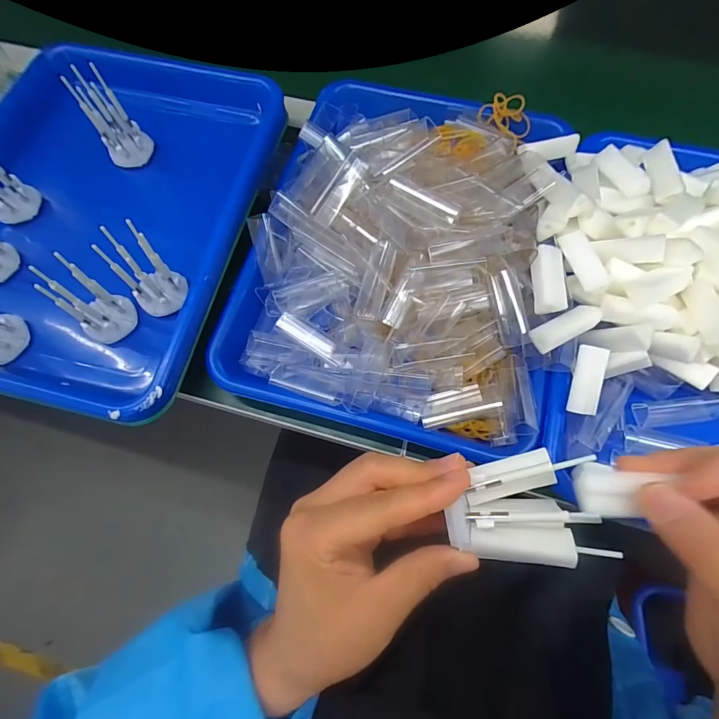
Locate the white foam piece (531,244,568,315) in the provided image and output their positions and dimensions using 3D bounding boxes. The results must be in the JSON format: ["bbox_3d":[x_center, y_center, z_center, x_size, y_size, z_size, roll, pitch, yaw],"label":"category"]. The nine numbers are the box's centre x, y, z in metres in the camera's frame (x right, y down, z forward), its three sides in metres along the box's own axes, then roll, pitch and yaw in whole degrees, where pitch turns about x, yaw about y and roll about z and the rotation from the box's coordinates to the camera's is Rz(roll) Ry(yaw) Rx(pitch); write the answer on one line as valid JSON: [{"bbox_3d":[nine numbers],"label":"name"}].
[{"bbox_3d":[0.129,-0.054,0.271,0.021,0.014,0.047,2,70,2],"label":"white foam piece"}]

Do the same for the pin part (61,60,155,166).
[{"bbox_3d":[-0.212,-0.205,0.338,0.037,0.075,0.021,-40,50,-13],"label":"pin part"}]

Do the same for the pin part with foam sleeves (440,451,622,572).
[{"bbox_3d":[0.078,0.071,0.189,0.072,0.027,0.048,-7,70,-1],"label":"pin part with foam sleeves"}]

